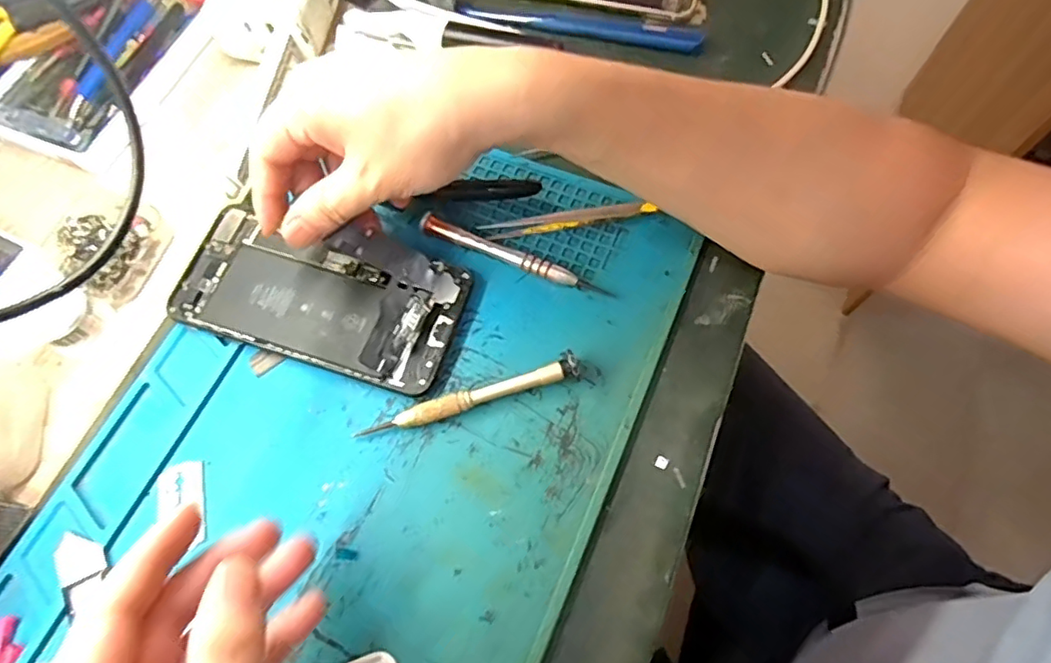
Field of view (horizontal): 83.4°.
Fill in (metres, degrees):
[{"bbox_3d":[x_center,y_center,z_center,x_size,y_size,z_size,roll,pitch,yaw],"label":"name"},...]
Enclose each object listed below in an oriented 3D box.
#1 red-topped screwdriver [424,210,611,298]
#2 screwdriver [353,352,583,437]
[{"bbox_3d":[-0.006,-0.042,0.327,0.112,0.007,0.010,23,72,11],"label":"red-topped screwdriver"},{"bbox_3d":[-0.026,0.034,0.296,0.115,0.012,0.014,-19,70,-5],"label":"screwdriver"}]

